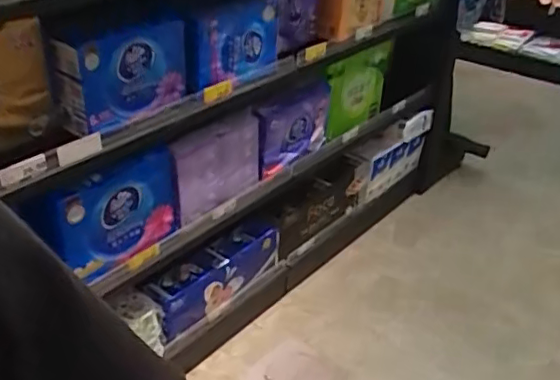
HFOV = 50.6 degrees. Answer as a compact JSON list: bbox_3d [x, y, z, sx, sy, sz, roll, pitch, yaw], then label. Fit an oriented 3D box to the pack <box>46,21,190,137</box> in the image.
[{"bbox_3d":[-0.335,-0.259,1.279,0.101,0.206,0.280,25,39,32],"label":"pack"}]

